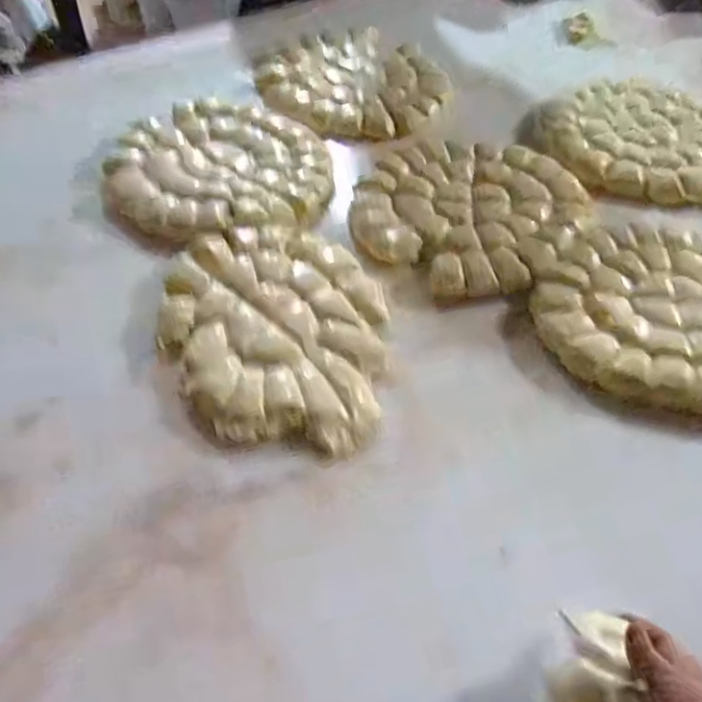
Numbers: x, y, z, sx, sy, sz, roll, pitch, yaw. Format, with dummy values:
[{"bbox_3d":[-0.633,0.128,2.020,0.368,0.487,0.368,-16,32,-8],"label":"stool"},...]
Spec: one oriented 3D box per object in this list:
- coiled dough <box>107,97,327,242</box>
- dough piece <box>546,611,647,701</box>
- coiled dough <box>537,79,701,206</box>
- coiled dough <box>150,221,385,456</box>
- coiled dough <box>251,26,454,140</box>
[{"bbox_3d":[-0.172,-0.239,0.872,0.286,0.043,0.280,-11,53,-11],"label":"coiled dough"},{"bbox_3d":[0.159,0.211,0.439,0.052,0.022,0.073,9,51,5],"label":"dough piece"},{"bbox_3d":[0.399,-0.309,0.941,0.253,0.041,0.266,18,53,12],"label":"coiled dough"},{"bbox_3d":[-0.080,-0.027,0.691,0.226,0.022,0.283,1,51,-2],"label":"coiled dough"},{"bbox_3d":[0.010,-0.412,1.014,0.264,0.031,0.294,-37,61,-27],"label":"coiled dough"}]

